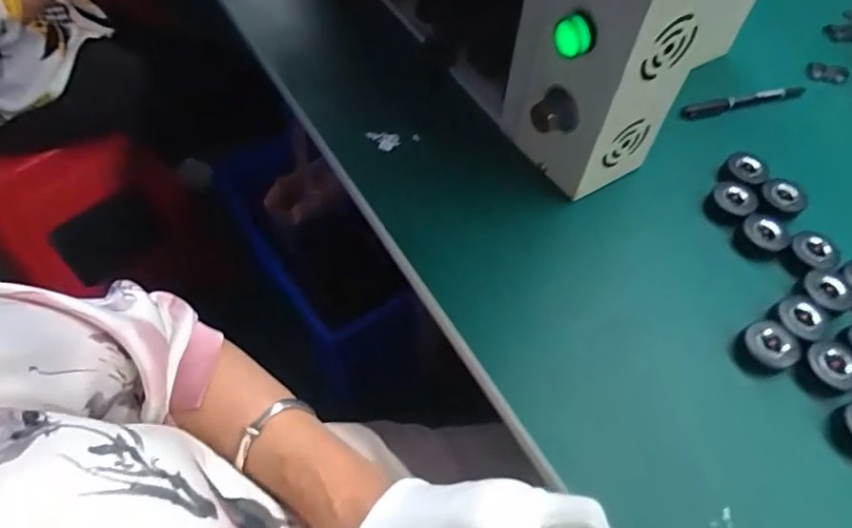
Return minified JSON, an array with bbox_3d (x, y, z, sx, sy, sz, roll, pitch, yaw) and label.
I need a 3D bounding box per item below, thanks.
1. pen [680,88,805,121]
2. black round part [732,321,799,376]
[{"bbox_3d":[0.328,-0.168,0.565,0.139,0.015,0.010,-12,57,-7],"label":"pen"},{"bbox_3d":[0.255,0.063,0.407,0.036,0.025,0.036,0,57,1],"label":"black round part"}]

